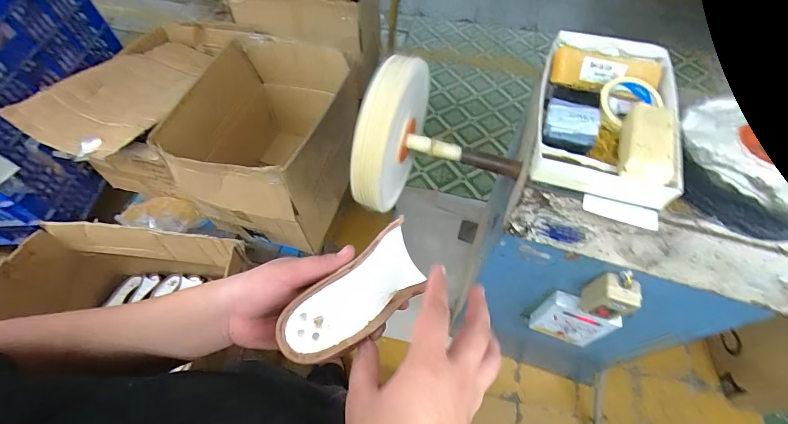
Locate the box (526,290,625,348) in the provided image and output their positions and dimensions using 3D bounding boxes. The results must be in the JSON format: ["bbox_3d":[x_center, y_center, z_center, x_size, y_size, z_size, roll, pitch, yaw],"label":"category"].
[{"bbox_3d":[0.407,0.248,0.825,0.138,0.192,0.037,17,60,11],"label":"box"}]

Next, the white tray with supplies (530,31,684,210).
[{"bbox_3d":[0.333,-0.169,0.567,0.196,0.060,0.326,16,60,10],"label":"white tray with supplies"}]

